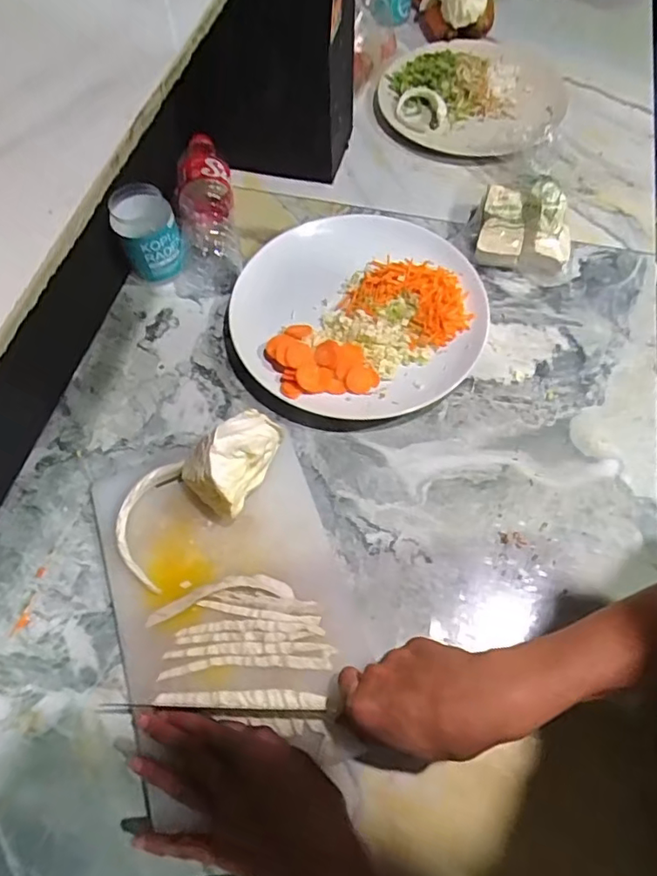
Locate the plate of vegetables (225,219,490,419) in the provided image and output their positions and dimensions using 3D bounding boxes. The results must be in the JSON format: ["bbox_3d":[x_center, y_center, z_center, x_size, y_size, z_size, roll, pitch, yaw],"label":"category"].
[{"bbox_3d":[0.031,-0.134,0.598,0.243,0.037,0.259,0,63,1],"label":"plate of vegetables"}]

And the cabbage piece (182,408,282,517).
[{"bbox_3d":[-0.080,0.019,0.501,0.064,0.072,0.085,37,69,18],"label":"cabbage piece"}]

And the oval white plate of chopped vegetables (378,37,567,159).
[{"bbox_3d":[0.190,-0.461,0.745,0.233,0.037,0.207,23,66,12],"label":"oval white plate of chopped vegetables"}]

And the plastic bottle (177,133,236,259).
[{"bbox_3d":[-0.143,-0.267,0.649,0.065,0.062,0.188,-8,63,-3],"label":"plastic bottle"}]

